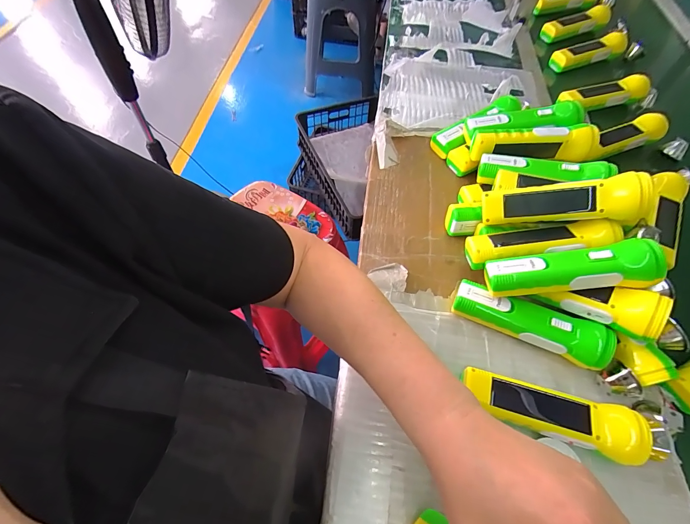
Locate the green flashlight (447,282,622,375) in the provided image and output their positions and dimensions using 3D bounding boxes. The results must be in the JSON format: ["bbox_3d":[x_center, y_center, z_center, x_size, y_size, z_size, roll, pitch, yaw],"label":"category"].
[{"bbox_3d":[0.207,0.066,0.380,0.162,0.049,0.046,26,62,14],"label":"green flashlight"}]

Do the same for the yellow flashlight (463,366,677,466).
[{"bbox_3d":[0.211,0.153,0.327,0.187,0.044,0.048,15,60,8],"label":"yellow flashlight"}]

